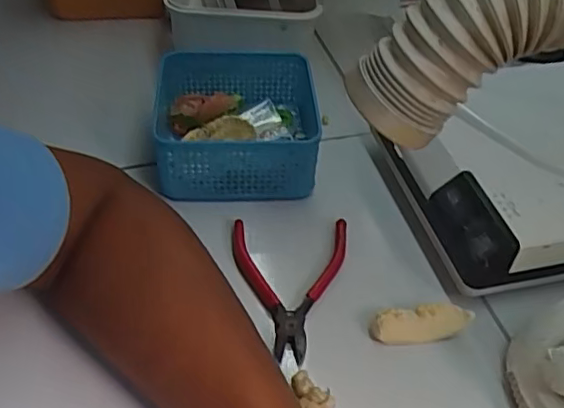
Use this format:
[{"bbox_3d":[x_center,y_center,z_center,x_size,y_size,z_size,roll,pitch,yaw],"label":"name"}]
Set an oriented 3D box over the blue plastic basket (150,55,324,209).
[{"bbox_3d":[-0.037,-0.071,0.522,0.136,0.062,0.134,-2,46,-7],"label":"blue plastic basket"}]

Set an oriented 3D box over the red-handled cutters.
[{"bbox_3d":[0.008,0.058,0.437,0.087,0.018,0.115,1,46,-4],"label":"red-handled cutters"}]

